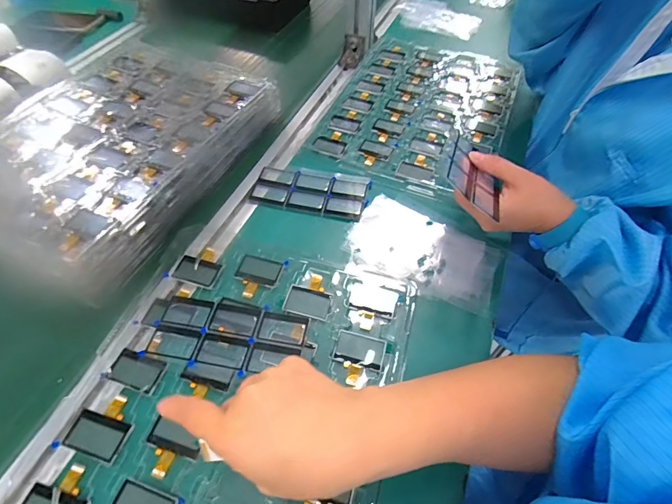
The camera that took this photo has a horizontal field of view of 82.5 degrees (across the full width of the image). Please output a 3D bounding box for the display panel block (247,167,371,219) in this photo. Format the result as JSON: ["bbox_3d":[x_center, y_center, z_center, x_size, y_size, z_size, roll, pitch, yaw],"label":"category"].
[{"bbox_3d":[-0.031,-0.075,0.487,0.141,0.005,0.067,8,55,5],"label":"display panel block"}]

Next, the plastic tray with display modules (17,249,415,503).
[{"bbox_3d":[-0.087,0.142,0.321,0.249,0.010,0.351,14,55,10],"label":"plastic tray with display modules"}]

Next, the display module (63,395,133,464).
[{"bbox_3d":[-0.192,0.142,0.317,0.046,0.004,0.045,15,56,10],"label":"display module"}]

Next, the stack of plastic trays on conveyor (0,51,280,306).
[{"bbox_3d":[-0.281,-0.133,0.490,0.278,0.058,0.380,20,56,14],"label":"stack of plastic trays on conveyor"}]

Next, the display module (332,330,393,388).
[{"bbox_3d":[0.023,0.099,0.357,0.051,0.004,0.048,13,55,9],"label":"display module"}]

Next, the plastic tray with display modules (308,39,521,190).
[{"bbox_3d":[0.136,-0.233,0.599,0.246,0.008,0.350,21,57,15],"label":"plastic tray with display modules"}]

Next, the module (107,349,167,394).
[{"bbox_3d":[-0.179,0.106,0.344,0.044,0.004,0.029,14,55,10],"label":"module"}]

